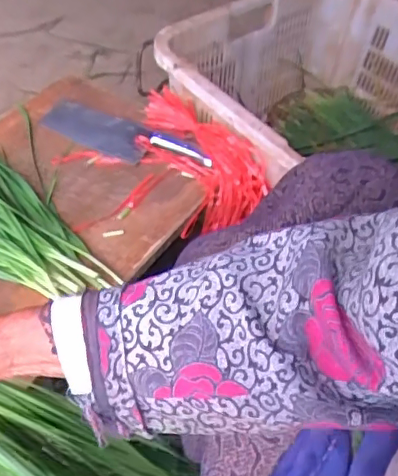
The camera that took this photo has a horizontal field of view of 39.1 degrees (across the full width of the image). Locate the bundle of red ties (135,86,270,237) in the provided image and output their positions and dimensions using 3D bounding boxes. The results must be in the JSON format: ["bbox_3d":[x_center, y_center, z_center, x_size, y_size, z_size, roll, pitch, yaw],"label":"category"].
[{"bbox_3d":[-0.009,-0.122,0.851,0.146,0.087,0.263,-18,53,-20],"label":"bundle of red ties"}]

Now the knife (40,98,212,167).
[{"bbox_3d":[-0.117,-0.163,0.872,0.302,0.032,0.094,23,51,14],"label":"knife"}]

